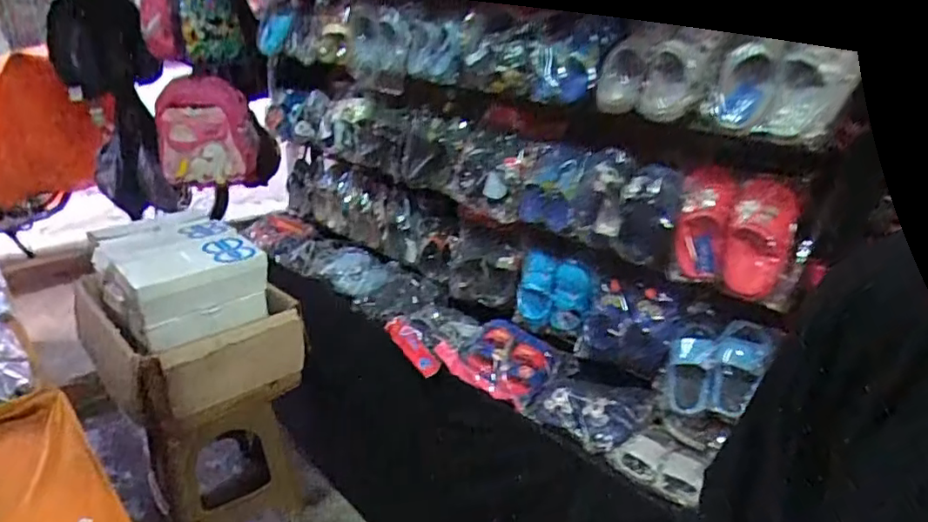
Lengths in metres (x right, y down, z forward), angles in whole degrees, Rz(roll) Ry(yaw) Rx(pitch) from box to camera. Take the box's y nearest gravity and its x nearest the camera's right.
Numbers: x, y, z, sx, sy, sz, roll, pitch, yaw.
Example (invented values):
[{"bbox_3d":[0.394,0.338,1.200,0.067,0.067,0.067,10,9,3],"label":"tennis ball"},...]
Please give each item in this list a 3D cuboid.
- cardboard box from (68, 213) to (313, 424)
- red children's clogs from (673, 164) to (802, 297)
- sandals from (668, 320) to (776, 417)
[{"bbox_3d":[-0.705,0.113,1.473,0.413,0.348,0.538,-21,33,-40],"label":"cardboard box"},{"bbox_3d":[0.418,-0.045,0.911,0.164,0.163,0.096,13,27,23],"label":"red children's clogs"},{"bbox_3d":[0.454,0.191,1.033,0.179,0.145,0.055,-15,-16,28],"label":"sandals"}]

